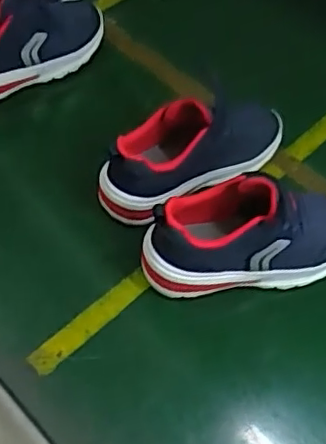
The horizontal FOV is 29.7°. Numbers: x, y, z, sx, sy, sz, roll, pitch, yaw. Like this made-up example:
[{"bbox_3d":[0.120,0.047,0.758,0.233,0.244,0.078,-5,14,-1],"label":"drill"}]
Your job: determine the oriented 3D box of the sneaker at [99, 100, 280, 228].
[{"bbox_3d":[0.035,-0.077,0.645,0.220,0.109,0.068,-27,61,-18],"label":"sneaker"}]

